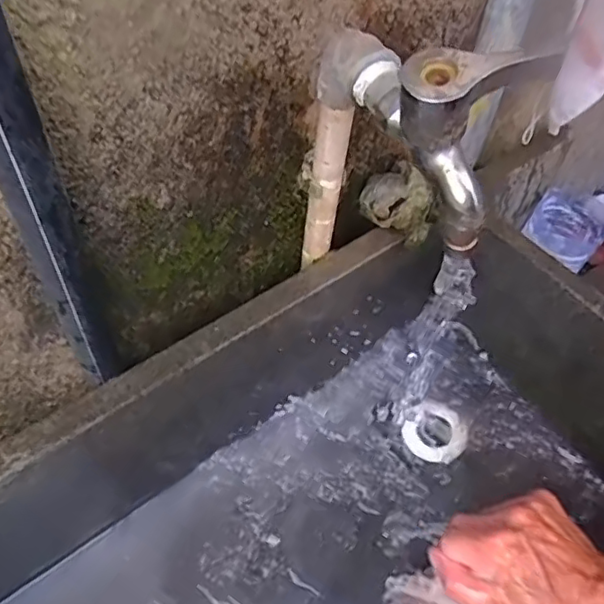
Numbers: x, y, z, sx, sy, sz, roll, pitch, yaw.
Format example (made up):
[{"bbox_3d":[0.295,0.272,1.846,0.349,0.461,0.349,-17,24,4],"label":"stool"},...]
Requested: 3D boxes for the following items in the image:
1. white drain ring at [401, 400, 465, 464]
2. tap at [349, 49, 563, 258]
[{"bbox_3d":[0.121,0.117,0.551,0.055,0.007,0.055,2,56,-3],"label":"white drain ring"},{"bbox_3d":[0.055,-0.081,0.276,0.043,0.086,0.090,-31,63,-22],"label":"tap"}]

